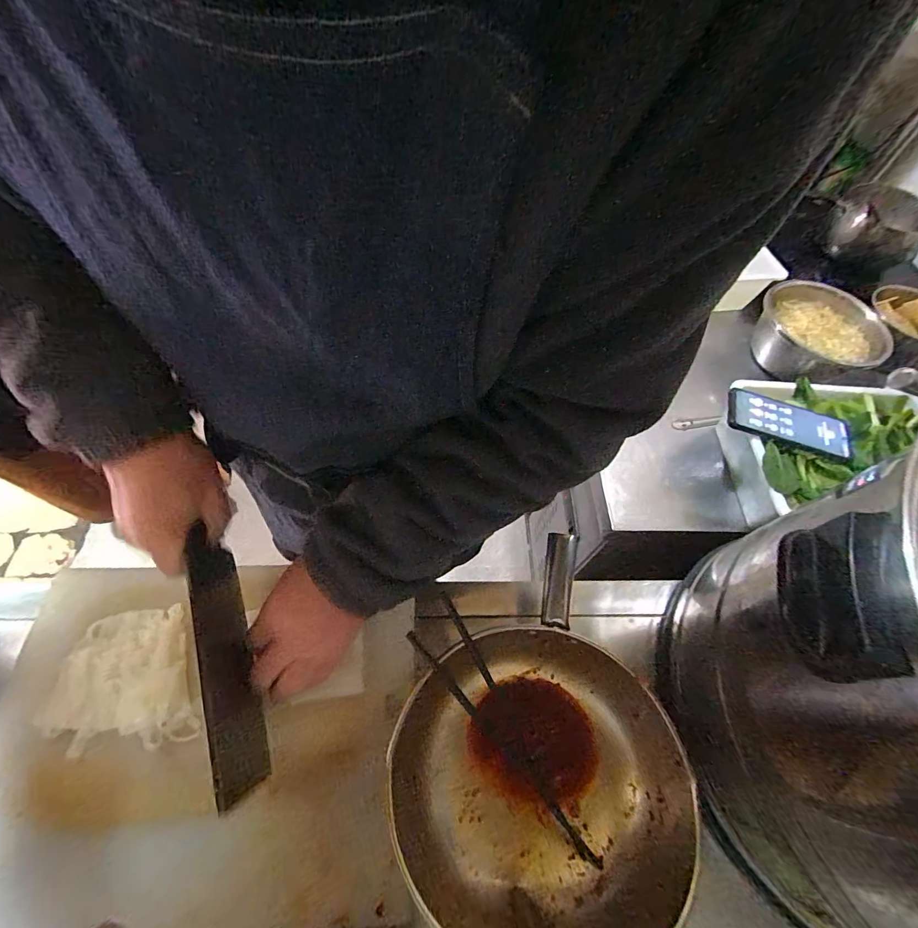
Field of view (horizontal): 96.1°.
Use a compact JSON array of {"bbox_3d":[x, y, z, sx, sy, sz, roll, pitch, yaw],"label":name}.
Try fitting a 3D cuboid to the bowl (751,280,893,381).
[{"bbox_3d":[0.659,-0.239,0.758,0.180,0.103,0.187,2,60,-3],"label":"bowl"}]

